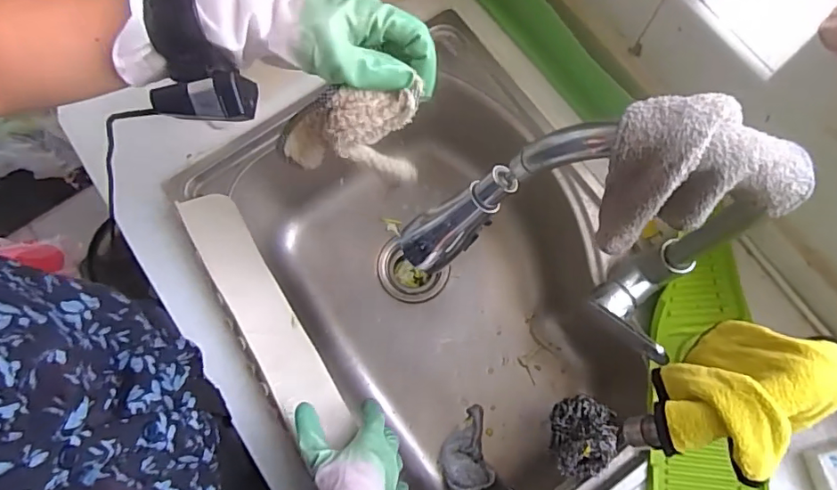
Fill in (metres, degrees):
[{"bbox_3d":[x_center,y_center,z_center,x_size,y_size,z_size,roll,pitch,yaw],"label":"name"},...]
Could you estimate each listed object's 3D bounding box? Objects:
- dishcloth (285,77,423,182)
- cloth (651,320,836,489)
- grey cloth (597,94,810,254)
[{"bbox_3d":[-0.056,-0.079,0.449,0.108,0.153,0.033,-3,76,0],"label":"dishcloth"},{"bbox_3d":[0.216,0.110,0.372,0.115,0.113,0.075,-27,77,-6],"label":"cloth"},{"bbox_3d":[0.165,-0.045,0.313,0.104,0.097,0.063,-12,76,-2],"label":"grey cloth"}]

